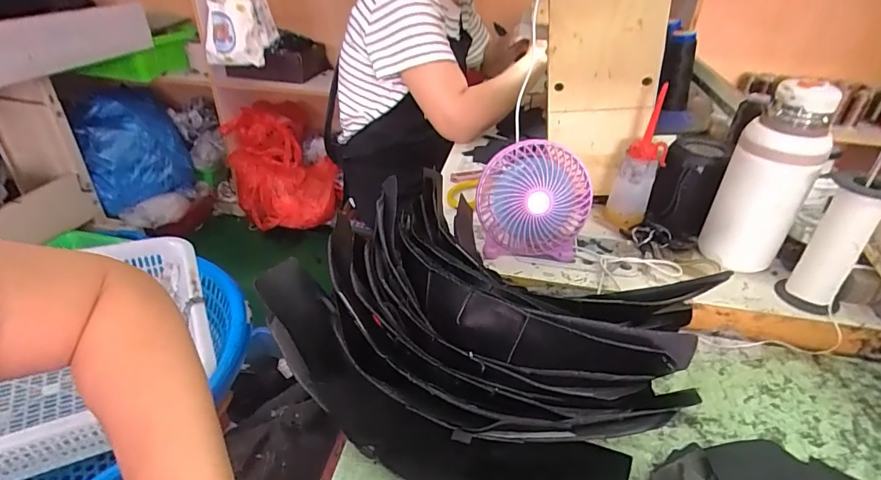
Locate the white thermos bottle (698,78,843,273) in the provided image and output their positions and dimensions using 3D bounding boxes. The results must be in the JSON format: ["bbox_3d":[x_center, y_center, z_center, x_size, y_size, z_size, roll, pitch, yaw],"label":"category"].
[{"bbox_3d":[0.360,-0.063,0.515,0.074,0.208,0.059,5,34,4],"label":"white thermos bottle"}]

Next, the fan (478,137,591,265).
[{"bbox_3d":[0.110,-0.048,0.559,0.127,0.134,0.059,0,10,-5],"label":"fan"}]

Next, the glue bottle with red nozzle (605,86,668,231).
[{"bbox_3d":[0.257,-0.097,0.599,0.053,0.159,0.053,20,37,24],"label":"glue bottle with red nozzle"}]

